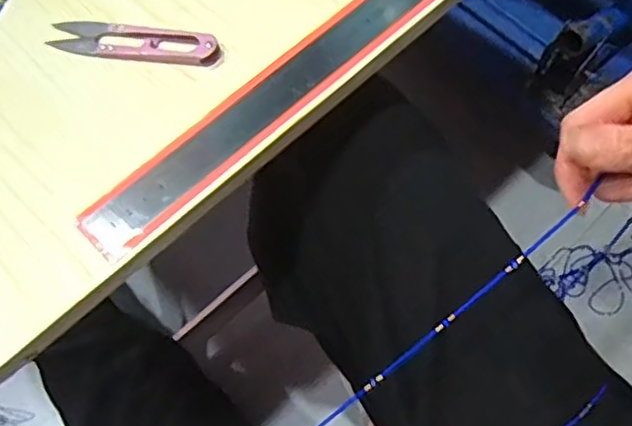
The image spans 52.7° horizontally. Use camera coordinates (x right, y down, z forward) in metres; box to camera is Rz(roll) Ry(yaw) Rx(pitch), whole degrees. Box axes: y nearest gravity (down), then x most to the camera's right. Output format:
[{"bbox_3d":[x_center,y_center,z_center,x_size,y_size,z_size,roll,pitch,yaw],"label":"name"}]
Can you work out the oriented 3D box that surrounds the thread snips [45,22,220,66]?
[{"bbox_3d":[-0.105,-0.098,0.366,0.102,0.010,0.024,11,63,9],"label":"thread snips"}]

